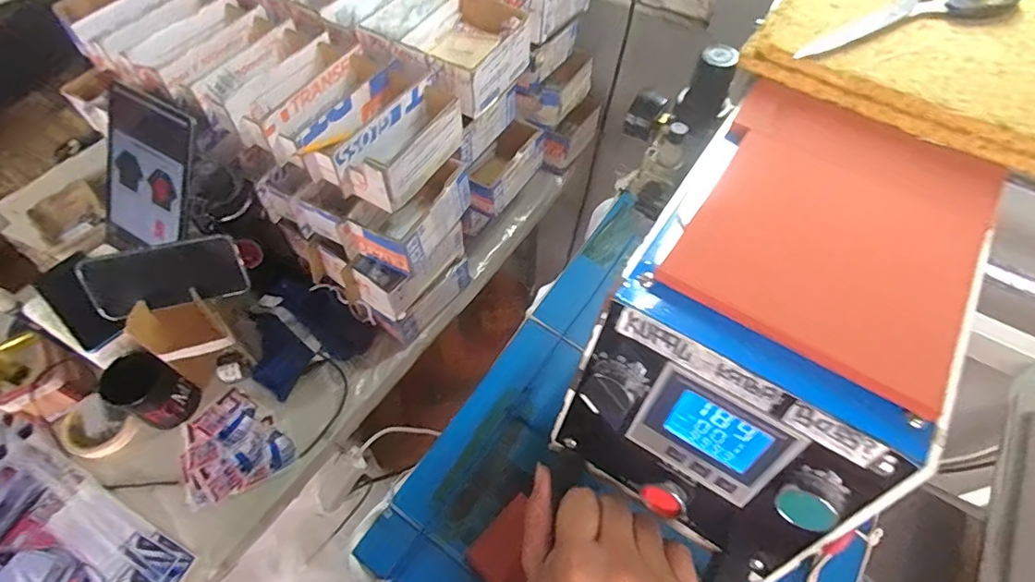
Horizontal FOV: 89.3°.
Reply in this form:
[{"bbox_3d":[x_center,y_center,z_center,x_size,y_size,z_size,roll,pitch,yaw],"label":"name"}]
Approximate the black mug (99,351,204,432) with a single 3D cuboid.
[{"bbox_3d":[-0.518,0.142,0.741,0.084,0.096,0.069,20,59,12],"label":"black mug"}]

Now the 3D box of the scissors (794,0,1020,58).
[{"bbox_3d":[0.269,-0.181,0.348,0.185,0.008,0.069,-38,65,-22],"label":"scissors"}]

